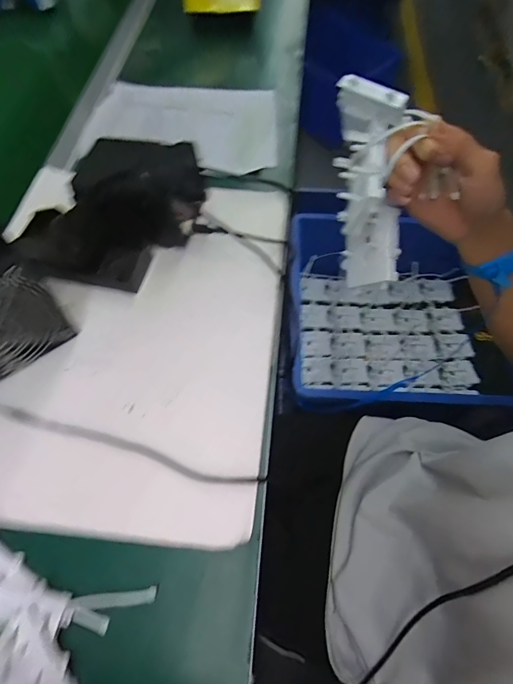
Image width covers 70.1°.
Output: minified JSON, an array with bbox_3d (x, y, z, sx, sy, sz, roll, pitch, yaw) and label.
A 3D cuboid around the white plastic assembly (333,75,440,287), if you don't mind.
[{"bbox_3d":[0.108,-0.142,0.343,0.053,0.171,0.068,-11,22,-8],"label":"white plastic assembly"}]

